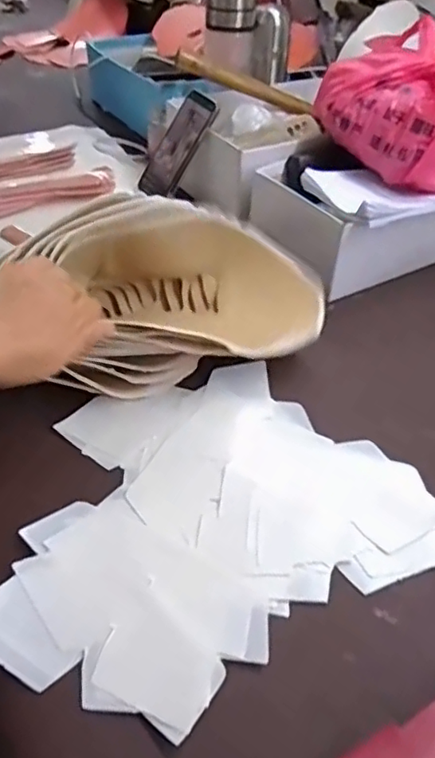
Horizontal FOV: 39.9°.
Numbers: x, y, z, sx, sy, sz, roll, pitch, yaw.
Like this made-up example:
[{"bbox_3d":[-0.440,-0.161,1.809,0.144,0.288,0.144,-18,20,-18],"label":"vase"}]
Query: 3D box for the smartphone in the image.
[{"bbox_3d":[-0.051,-0.291,0.755,0.014,0.138,0.066,6,38,-50],"label":"smartphone"}]

